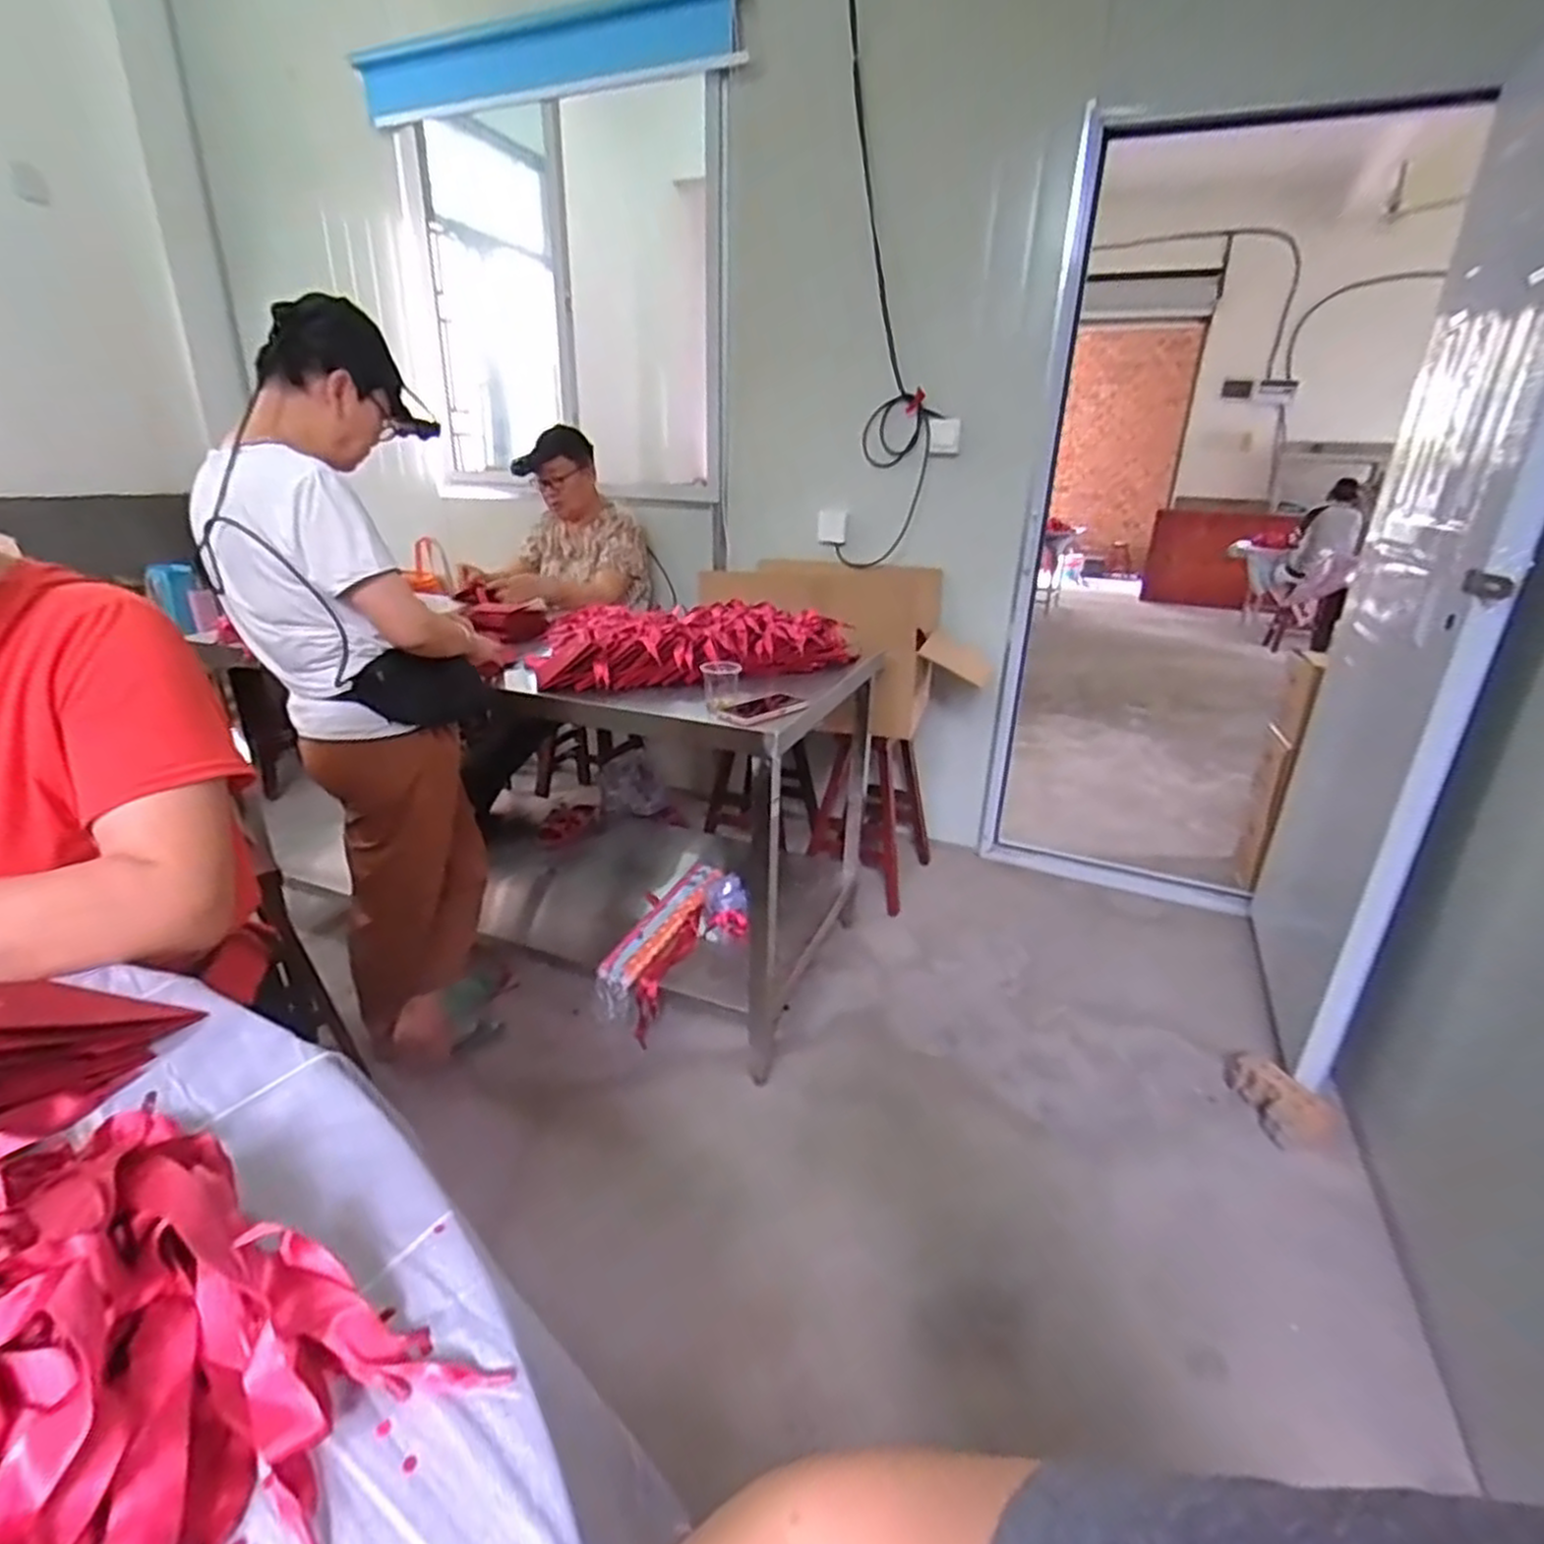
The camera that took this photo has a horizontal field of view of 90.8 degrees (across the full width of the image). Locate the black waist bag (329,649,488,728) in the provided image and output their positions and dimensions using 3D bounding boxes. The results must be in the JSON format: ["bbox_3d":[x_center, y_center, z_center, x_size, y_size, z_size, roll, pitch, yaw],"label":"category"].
[{"bbox_3d":[-0.620,-0.151,1.369,0.070,0.130,0.283,15,8,25],"label":"black waist bag"}]

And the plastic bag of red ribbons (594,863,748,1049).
[{"bbox_3d":[-0.214,0.370,1.707,0.235,0.143,0.470,13,24,25],"label":"plastic bag of red ribbons"}]

